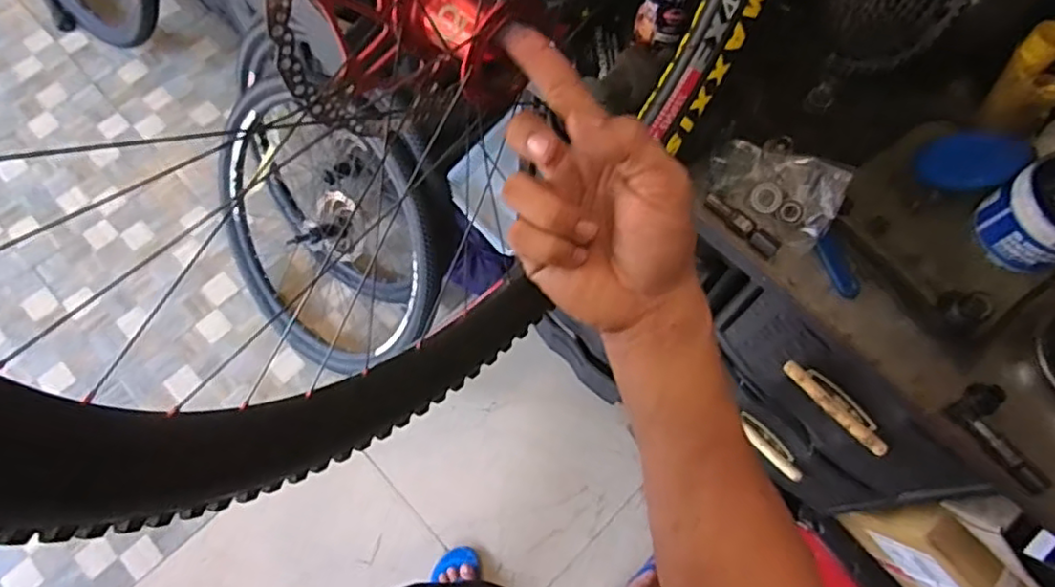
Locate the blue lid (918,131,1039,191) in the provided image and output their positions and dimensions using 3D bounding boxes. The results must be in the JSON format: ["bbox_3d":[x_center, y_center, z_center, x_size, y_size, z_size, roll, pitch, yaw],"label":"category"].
[{"bbox_3d":[0.500,-0.150,0.713,0.124,0.011,0.100,-9,40,6],"label":"blue lid"}]

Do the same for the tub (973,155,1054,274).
[{"bbox_3d":[0.548,-0.084,0.663,0.107,0.074,0.099,-25,71,-11],"label":"tub"}]

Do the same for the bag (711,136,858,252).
[{"bbox_3d":[0.272,-0.122,0.699,0.143,0.038,0.092,31,71,10],"label":"bag"}]

